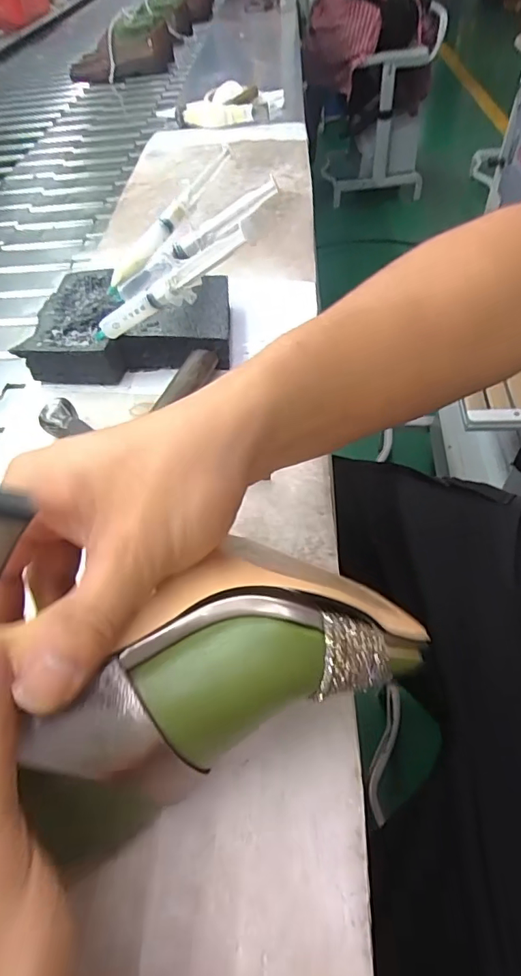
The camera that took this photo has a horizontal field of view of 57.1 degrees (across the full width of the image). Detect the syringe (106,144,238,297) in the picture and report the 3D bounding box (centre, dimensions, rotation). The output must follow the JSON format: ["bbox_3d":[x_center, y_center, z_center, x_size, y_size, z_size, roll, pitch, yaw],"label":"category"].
[{"bbox_3d":[-0.073,-0.247,0.426,0.019,0.016,0.146,38,88,30],"label":"syringe"}]

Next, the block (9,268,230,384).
[{"bbox_3d":[-0.107,-0.145,0.417,0.167,0.037,0.122,0,52,6],"label":"block"}]

